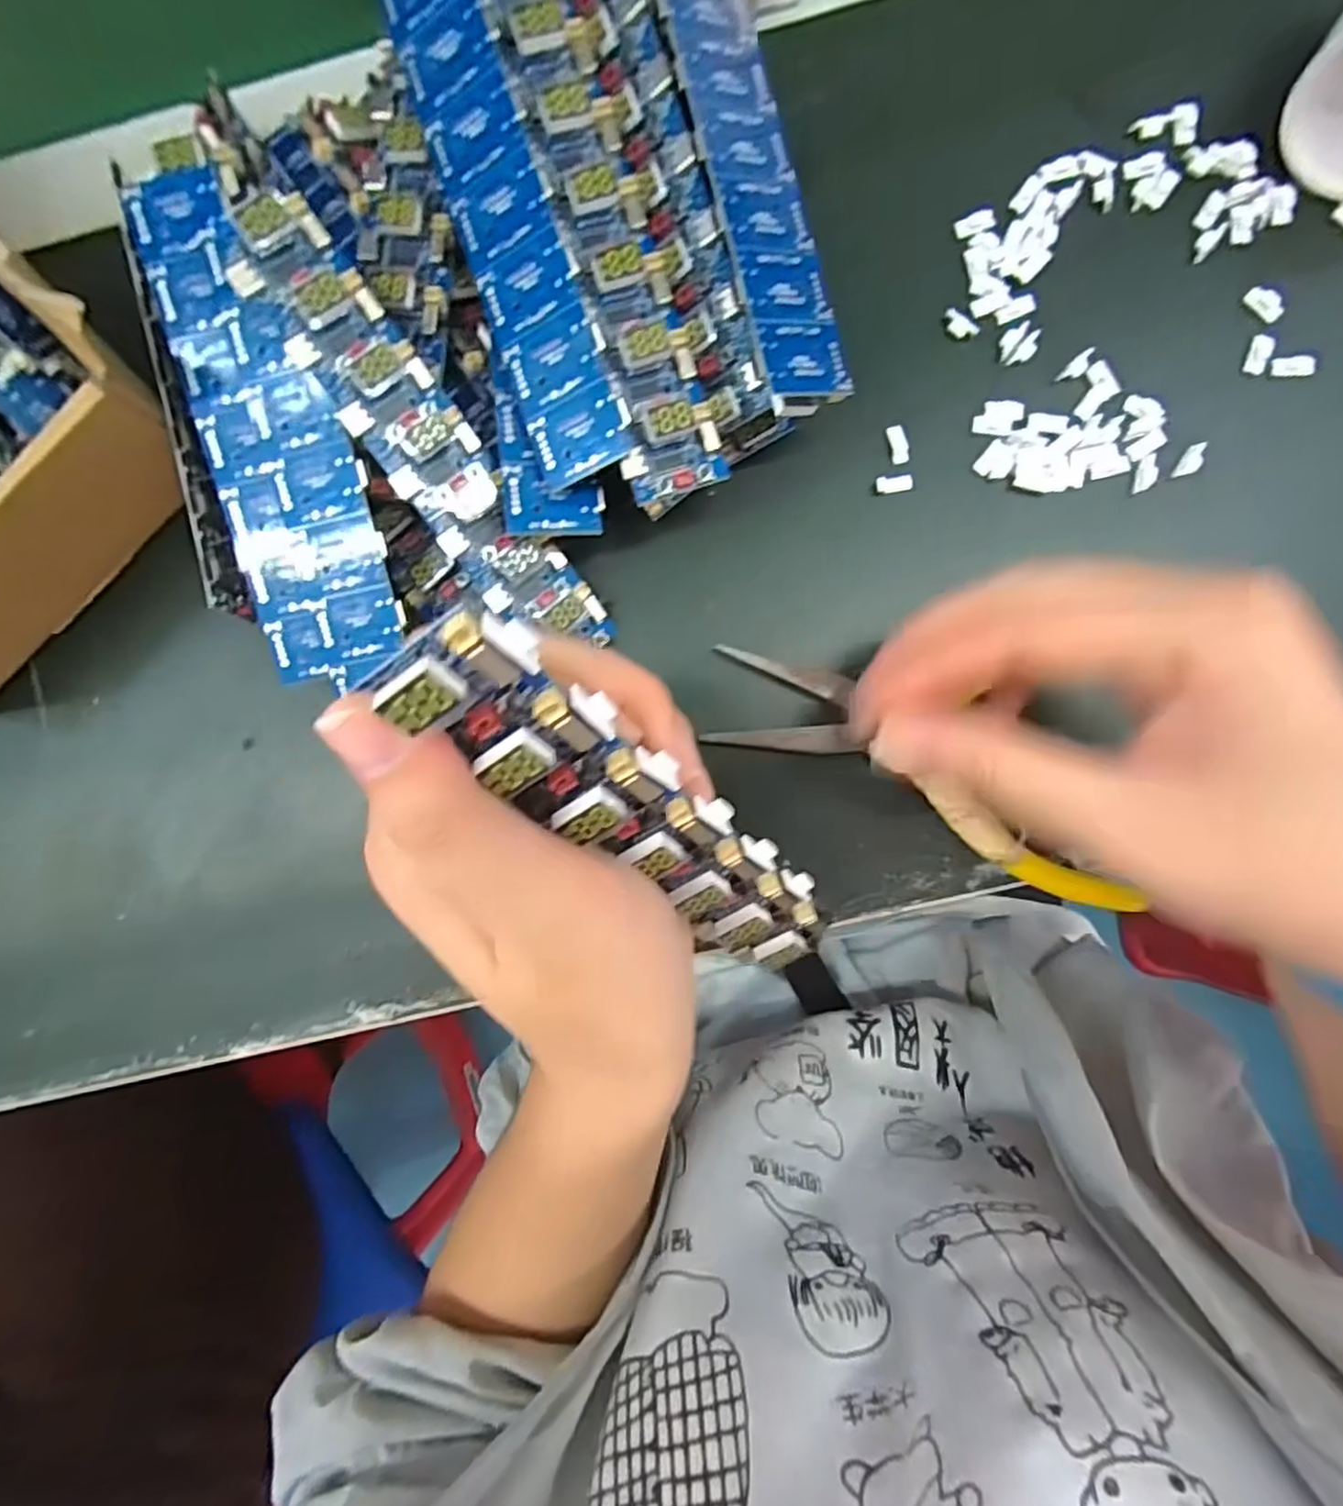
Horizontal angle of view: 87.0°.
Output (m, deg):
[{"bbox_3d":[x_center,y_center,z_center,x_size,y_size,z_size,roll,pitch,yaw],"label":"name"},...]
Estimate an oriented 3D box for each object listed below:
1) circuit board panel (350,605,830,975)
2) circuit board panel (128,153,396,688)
[{"bbox_3d":[-0.003,0.016,0.155,0.026,0.011,0.136,-46,132,2],"label":"circuit board panel"},{"bbox_3d":[-0.122,-0.097,0.213,0.050,0.010,0.144,-6,103,16],"label":"circuit board panel"}]

